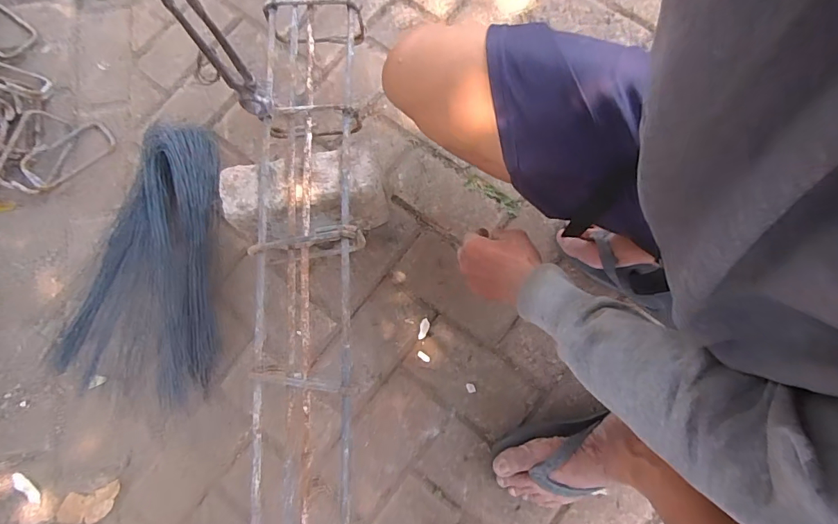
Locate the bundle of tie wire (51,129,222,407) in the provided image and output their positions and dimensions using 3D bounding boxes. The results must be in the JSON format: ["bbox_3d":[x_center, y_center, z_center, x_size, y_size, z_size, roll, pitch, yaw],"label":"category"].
[{"bbox_3d":[-0.426,-0.014,0.717,0.257,0.044,0.447,6,79,1],"label":"bundle of tie wire"}]

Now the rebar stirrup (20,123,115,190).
[{"bbox_3d":[-0.606,-0.189,0.774,0.145,0.010,0.080,-39,84,-18],"label":"rebar stirrup"}]

